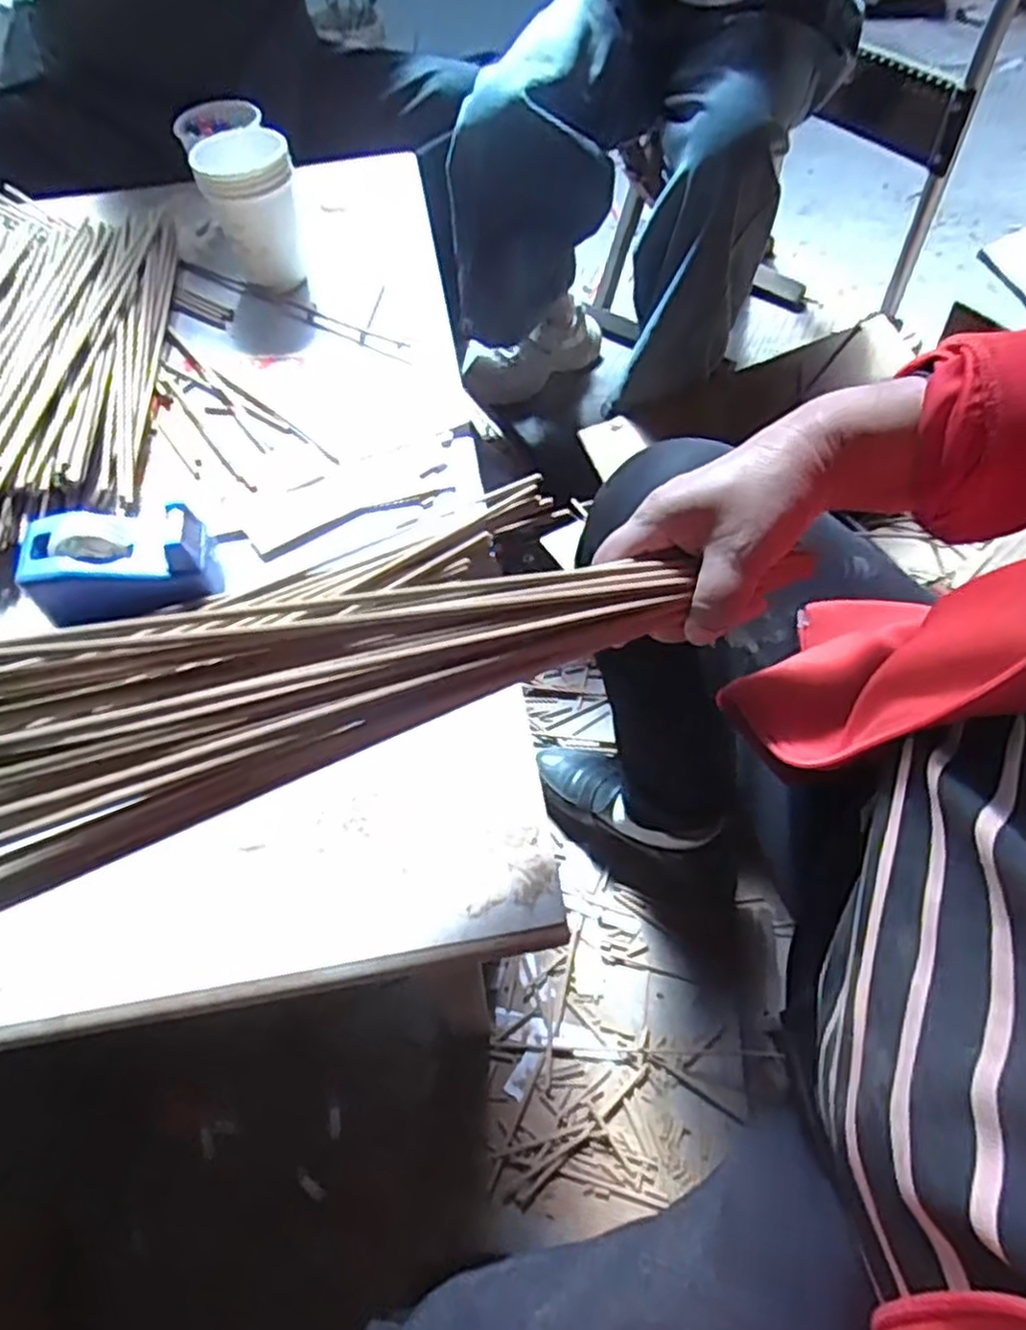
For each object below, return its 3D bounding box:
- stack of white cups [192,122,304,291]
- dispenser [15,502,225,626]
[{"bbox_3d":[-0.211,-0.374,0.633,0.074,0.100,0.081,-18,58,-9],"label":"stack of white cups"},{"bbox_3d":[-0.227,-0.056,0.452,0.099,0.052,0.055,-5,57,-1],"label":"dispenser"}]

